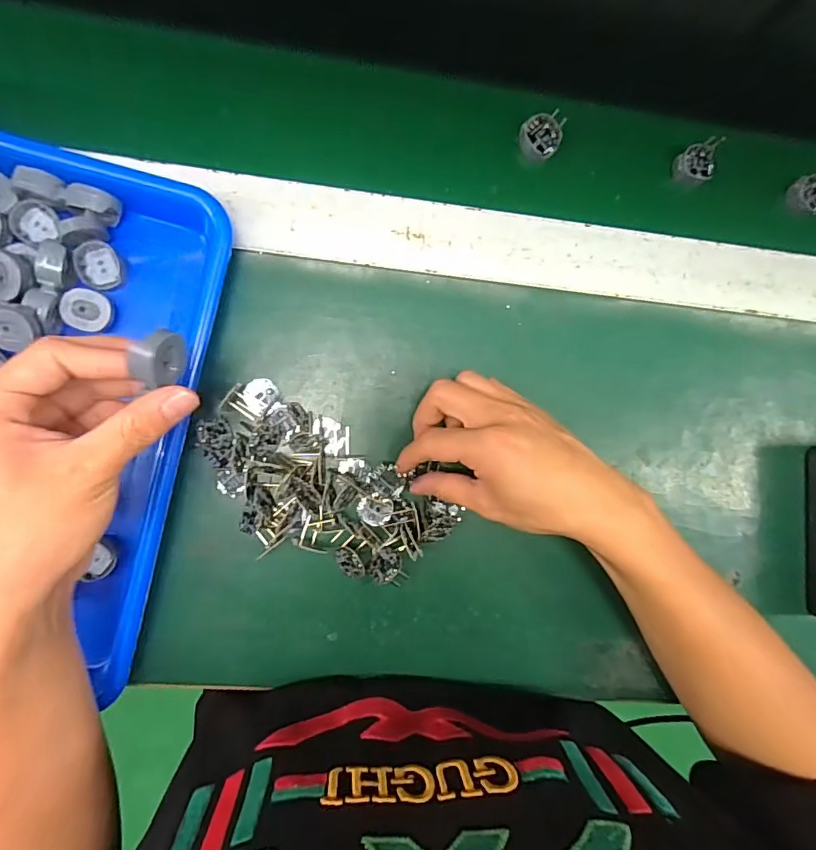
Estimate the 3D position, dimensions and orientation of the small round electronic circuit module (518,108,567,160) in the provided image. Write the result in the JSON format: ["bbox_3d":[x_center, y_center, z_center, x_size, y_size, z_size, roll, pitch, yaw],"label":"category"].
[{"bbox_3d":[0.096,-0.208,0.350,0.029,0.014,0.028,0,91,-6],"label":"small round electronic circuit module"}]

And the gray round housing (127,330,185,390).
[{"bbox_3d":[-0.118,-0.031,0.232,0.015,0.023,0.026,10,90,-6],"label":"gray round housing"}]

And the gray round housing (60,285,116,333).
[{"bbox_3d":[-0.200,-0.071,0.309,0.026,0.017,0.026,0,91,-6],"label":"gray round housing"}]

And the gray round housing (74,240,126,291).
[{"bbox_3d":[-0.195,-0.101,0.312,0.025,0.010,0.029,-11,103,-25],"label":"gray round housing"}]

